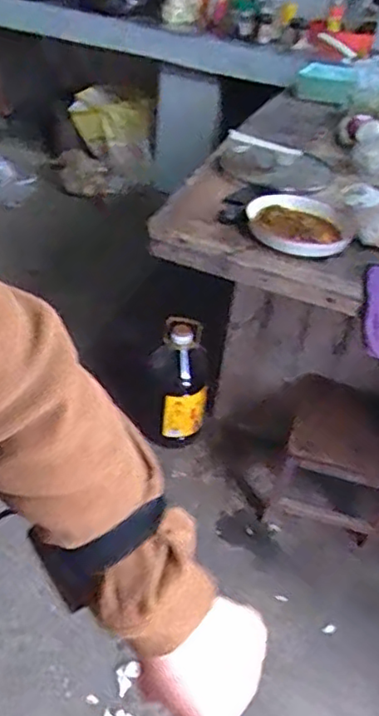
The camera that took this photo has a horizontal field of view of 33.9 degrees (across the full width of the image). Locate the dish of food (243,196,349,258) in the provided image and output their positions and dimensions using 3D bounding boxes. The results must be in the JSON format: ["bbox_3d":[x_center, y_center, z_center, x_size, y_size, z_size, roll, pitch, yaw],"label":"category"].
[{"bbox_3d":[0.198,-0.252,1.163,0.162,0.036,0.207,-5,40,-16],"label":"dish of food"}]

